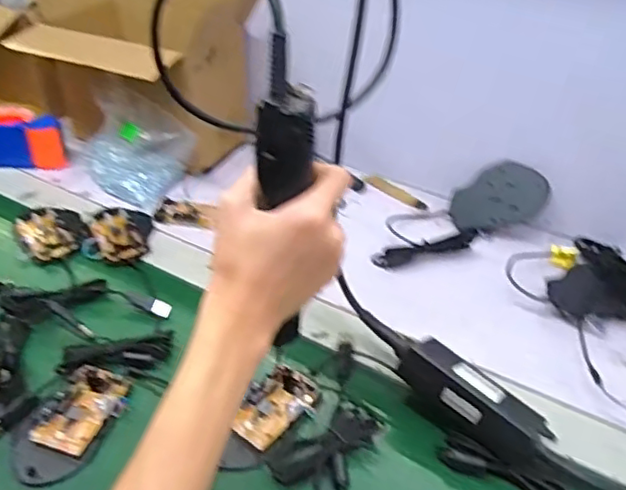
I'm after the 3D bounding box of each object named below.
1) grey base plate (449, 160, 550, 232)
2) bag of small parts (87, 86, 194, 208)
[{"bbox_3d":[0.210,-0.056,0.705,0.108,0.071,0.008,-11,-8,29],"label":"grey base plate"},{"bbox_3d":[-0.228,-0.129,0.781,0.146,0.095,0.102,22,44,27],"label":"bag of small parts"}]

